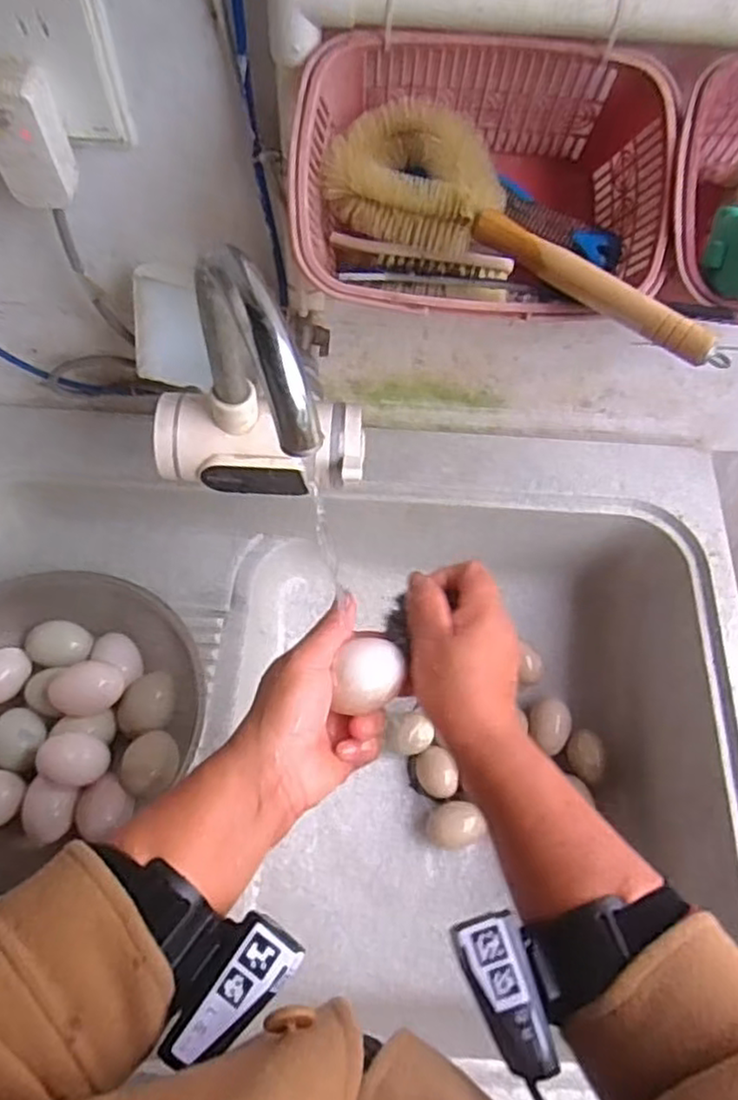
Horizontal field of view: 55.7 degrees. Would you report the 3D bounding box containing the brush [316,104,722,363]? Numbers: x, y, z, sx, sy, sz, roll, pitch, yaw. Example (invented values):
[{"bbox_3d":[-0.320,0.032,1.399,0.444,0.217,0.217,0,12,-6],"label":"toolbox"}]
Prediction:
[{"bbox_3d":[0.087,-0.180,0.394,0.251,0.038,0.072,29,64,12],"label":"brush"}]

